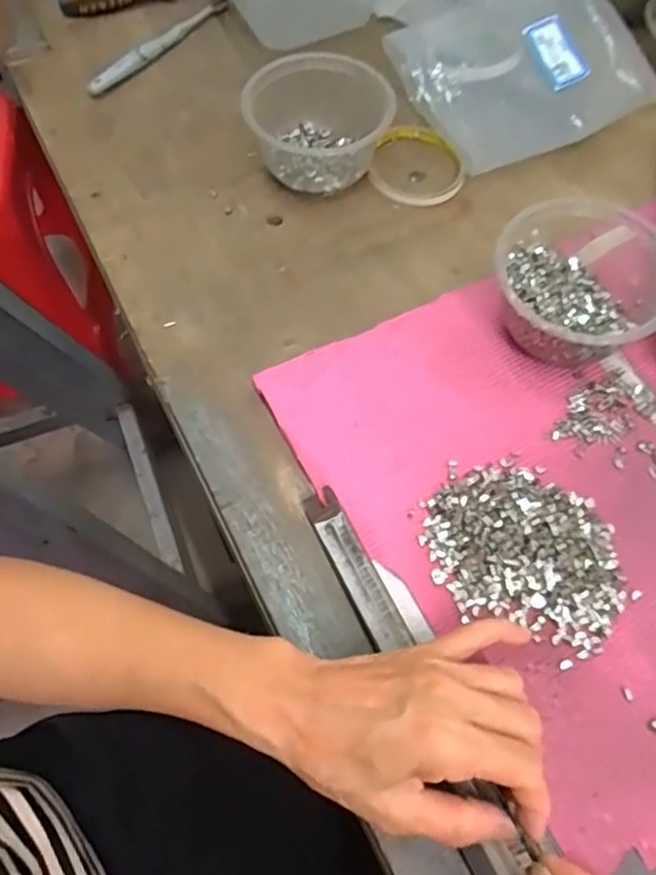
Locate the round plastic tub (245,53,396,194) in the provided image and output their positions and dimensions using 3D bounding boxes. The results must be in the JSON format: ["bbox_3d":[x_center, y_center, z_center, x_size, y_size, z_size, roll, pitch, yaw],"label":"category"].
[{"bbox_3d":[-0.010,-0.260,0.532,0.101,0.063,0.099,1,63,-1],"label":"round plastic tub"}]

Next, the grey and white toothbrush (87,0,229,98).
[{"bbox_3d":[-0.160,-0.372,0.616,0.020,0.016,0.182,34,67,15],"label":"grey and white toothbrush"}]

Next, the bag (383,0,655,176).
[{"bbox_3d":[0.179,-0.330,0.580,0.211,0.028,0.161,-26,79,-8],"label":"bag"}]

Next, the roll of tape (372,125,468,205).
[{"bbox_3d":[0.077,-0.232,0.548,0.077,0.009,0.088,8,64,5],"label":"roll of tape"}]

